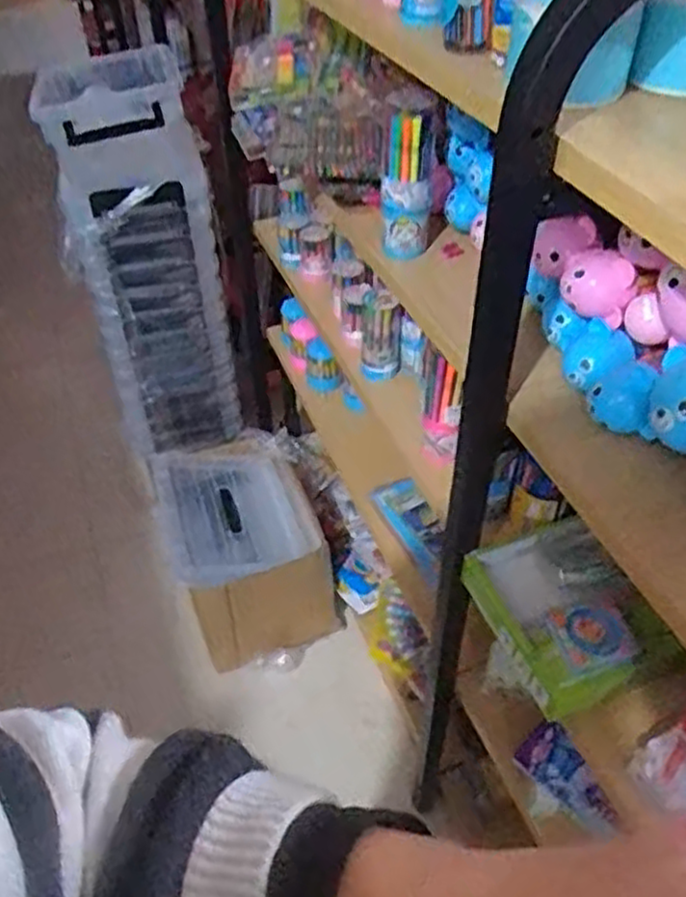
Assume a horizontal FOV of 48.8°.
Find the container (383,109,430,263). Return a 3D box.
[{"bbox_3d":[0.071,-0.286,0.850,0.051,0.159,0.041,2,45,4],"label":"container"}]

